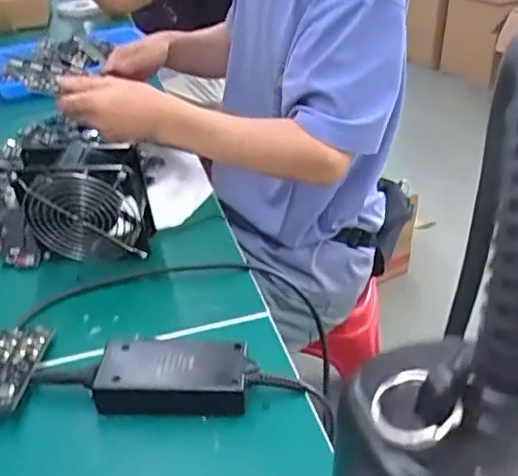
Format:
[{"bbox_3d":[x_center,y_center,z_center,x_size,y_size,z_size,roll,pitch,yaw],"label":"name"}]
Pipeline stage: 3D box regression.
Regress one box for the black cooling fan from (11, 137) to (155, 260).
[{"bbox_3d":[-0.176,-0.033,0.601,0.118,0.127,0.044,2,42,1],"label":"black cooling fan"}]

